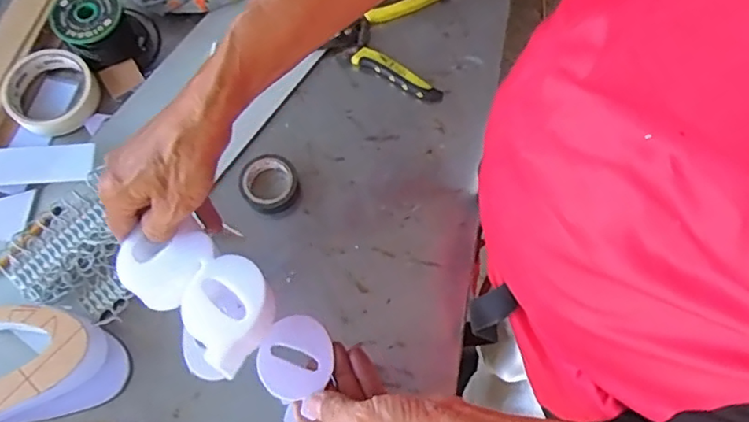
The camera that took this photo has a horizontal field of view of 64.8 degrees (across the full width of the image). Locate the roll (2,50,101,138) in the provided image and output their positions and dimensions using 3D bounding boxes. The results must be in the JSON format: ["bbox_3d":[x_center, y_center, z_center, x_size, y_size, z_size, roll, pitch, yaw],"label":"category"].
[{"bbox_3d":[-0.334,-0.122,0.613,0.087,0.027,0.087,0,70,1],"label":"roll"}]

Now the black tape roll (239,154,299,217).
[{"bbox_3d":[-0.103,-0.026,0.578,0.054,0.019,0.055,0,70,1],"label":"black tape roll"}]

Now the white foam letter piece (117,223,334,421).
[{"bbox_3d":[-0.114,0.082,0.447,0.169,0.072,0.082,33,74,11],"label":"white foam letter piece"}]

